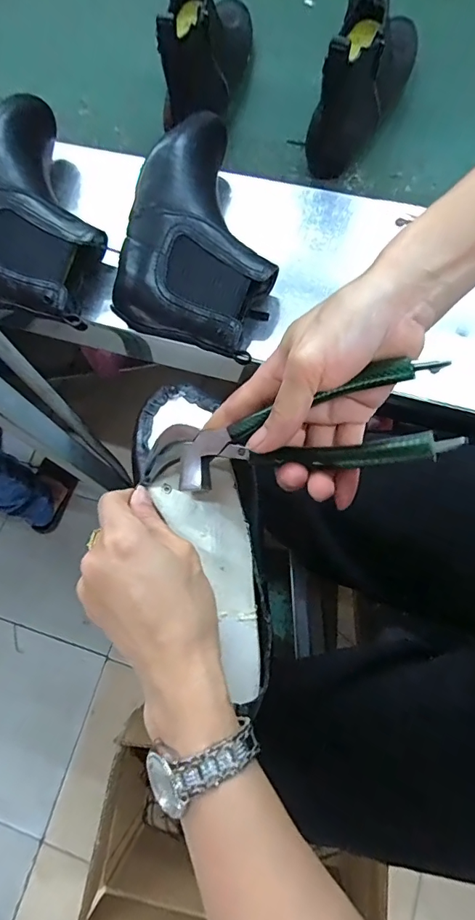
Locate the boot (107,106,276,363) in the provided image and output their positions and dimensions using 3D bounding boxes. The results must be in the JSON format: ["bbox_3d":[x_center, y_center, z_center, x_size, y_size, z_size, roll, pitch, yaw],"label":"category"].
[{"bbox_3d":[-0.027,-0.240,0.475,0.148,0.081,0.246,13,75,8],"label":"boot"}]

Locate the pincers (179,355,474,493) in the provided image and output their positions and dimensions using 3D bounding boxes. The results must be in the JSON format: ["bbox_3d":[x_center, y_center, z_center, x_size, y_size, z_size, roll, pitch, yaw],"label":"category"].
[{"bbox_3d":[0.038,-0.017,0.269,0.162,0.019,0.053,-8,73,23],"label":"pincers"}]

